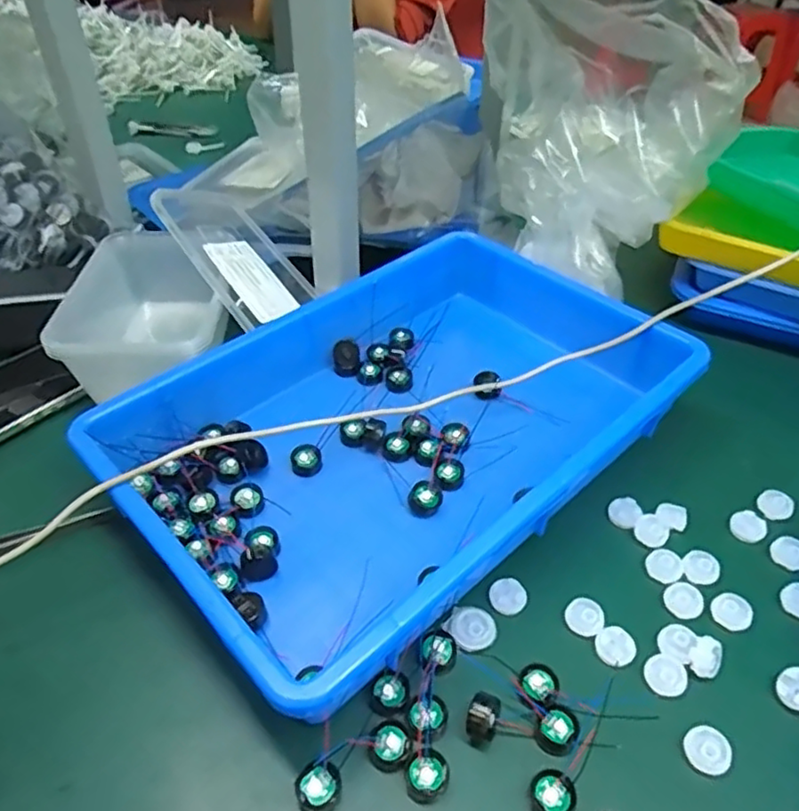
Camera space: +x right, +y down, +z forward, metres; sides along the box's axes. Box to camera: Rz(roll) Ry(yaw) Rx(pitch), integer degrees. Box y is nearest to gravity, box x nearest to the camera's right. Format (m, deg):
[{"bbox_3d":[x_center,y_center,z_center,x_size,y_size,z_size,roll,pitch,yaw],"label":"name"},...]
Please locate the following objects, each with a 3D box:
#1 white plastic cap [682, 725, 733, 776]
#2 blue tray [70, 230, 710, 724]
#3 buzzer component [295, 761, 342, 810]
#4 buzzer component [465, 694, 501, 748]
[{"bbox_3d":[0.151,0.169,0.321,0.020,0.006,0.021,1,42,-1],"label":"white plastic cap"},{"bbox_3d":[0.007,0.009,0.451,0.368,0.062,0.243,-32,51,-31],"label":"blue tray"},{"bbox_3d":[-0.037,0.179,0.304,0.021,0.011,0.019,-14,44,-16],"label":"buzzer component"},{"bbox_3d":[0.042,0.157,0.328,0.015,0.015,0.020,15,44,15],"label":"buzzer component"}]

